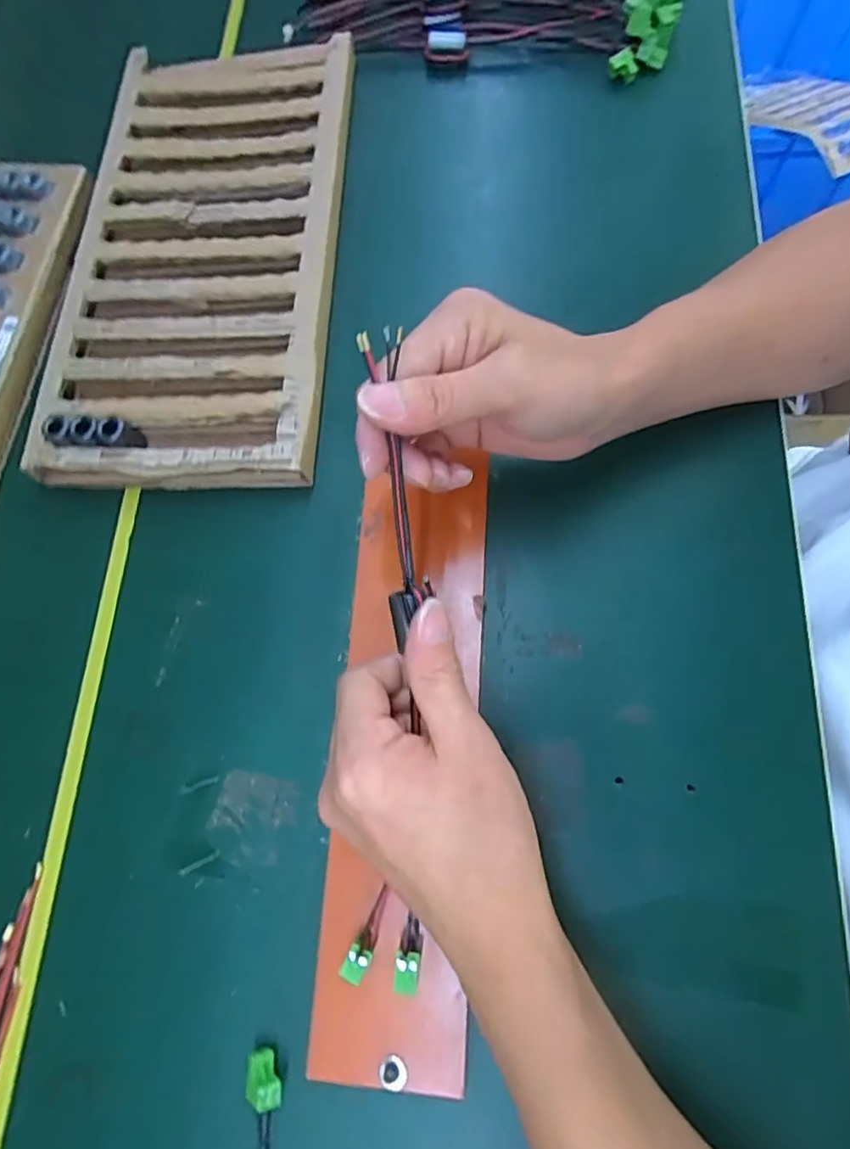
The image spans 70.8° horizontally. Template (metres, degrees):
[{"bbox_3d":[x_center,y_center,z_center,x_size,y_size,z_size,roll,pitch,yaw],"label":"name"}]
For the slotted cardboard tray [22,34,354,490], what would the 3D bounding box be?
[{"bbox_3d":[-0.151,-0.226,0.399,0.174,0.025,0.349,1,73,6],"label":"slotted cardboard tray"}]

